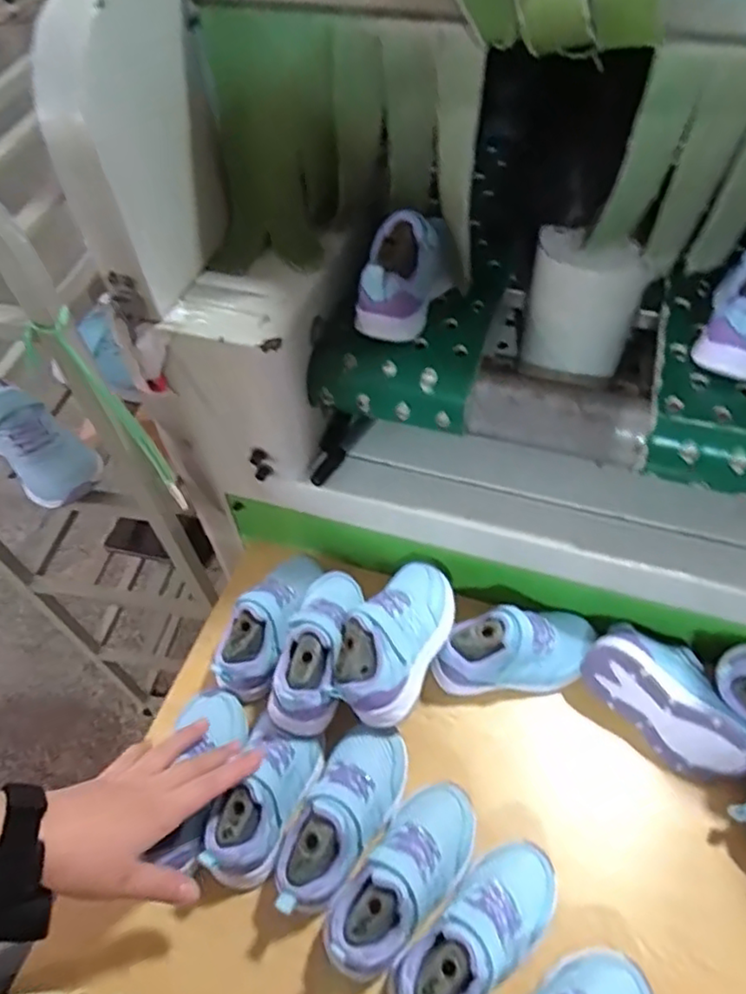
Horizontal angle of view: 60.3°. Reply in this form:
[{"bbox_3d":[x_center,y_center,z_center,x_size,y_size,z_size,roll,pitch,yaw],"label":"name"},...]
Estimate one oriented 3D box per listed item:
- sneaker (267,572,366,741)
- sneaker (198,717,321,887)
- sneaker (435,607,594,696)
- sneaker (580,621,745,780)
[{"bbox_3d":[-0.049,0.128,0.580,0.065,0.063,0.156,14,56,14],"label":"sneaker"},{"bbox_3d":[-0.094,0.250,0.532,0.061,0.065,0.125,14,56,13],"label":"sneaker"},{"bbox_3d":[0.133,0.142,0.601,0.147,0.075,0.060,-7,54,-1],"label":"sneaker"},{"bbox_3d":[0.270,0.176,0.572,0.151,0.061,0.083,34,63,25],"label":"sneaker"}]

